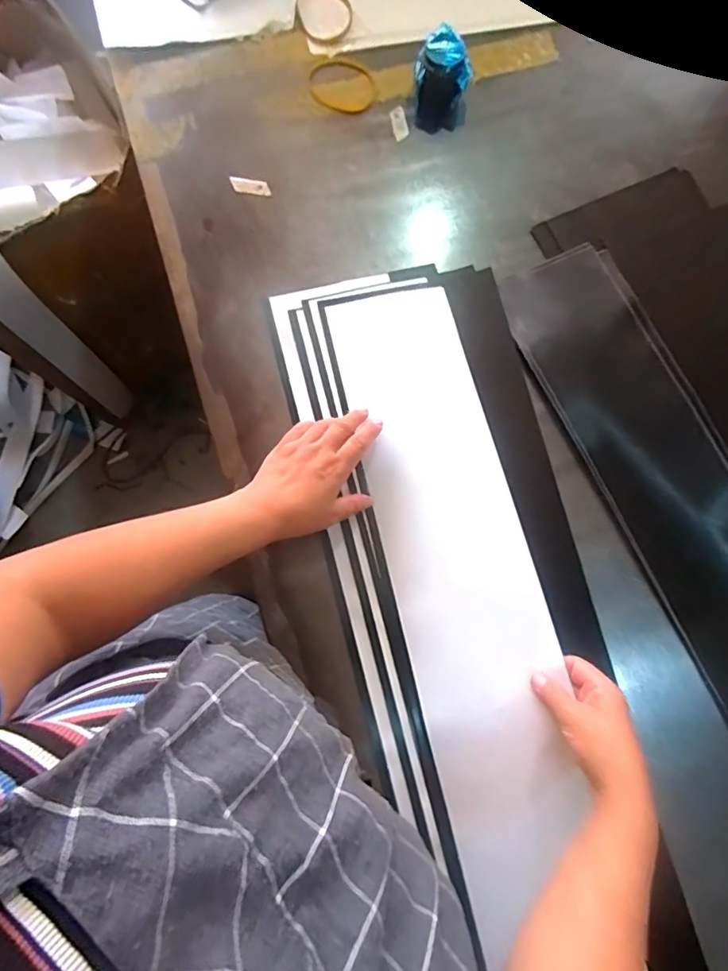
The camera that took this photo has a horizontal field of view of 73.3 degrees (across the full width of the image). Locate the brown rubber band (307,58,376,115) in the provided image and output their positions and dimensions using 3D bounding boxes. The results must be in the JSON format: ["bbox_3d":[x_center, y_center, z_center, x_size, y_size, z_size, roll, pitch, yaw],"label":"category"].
[{"bbox_3d":[-0.027,-0.521,0.639,0.092,0.004,0.082,27,81,4],"label":"brown rubber band"}]

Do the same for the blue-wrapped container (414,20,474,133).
[{"bbox_3d":[0.096,-0.496,0.602,0.069,0.061,0.078,22,80,3],"label":"blue-wrapped container"}]

